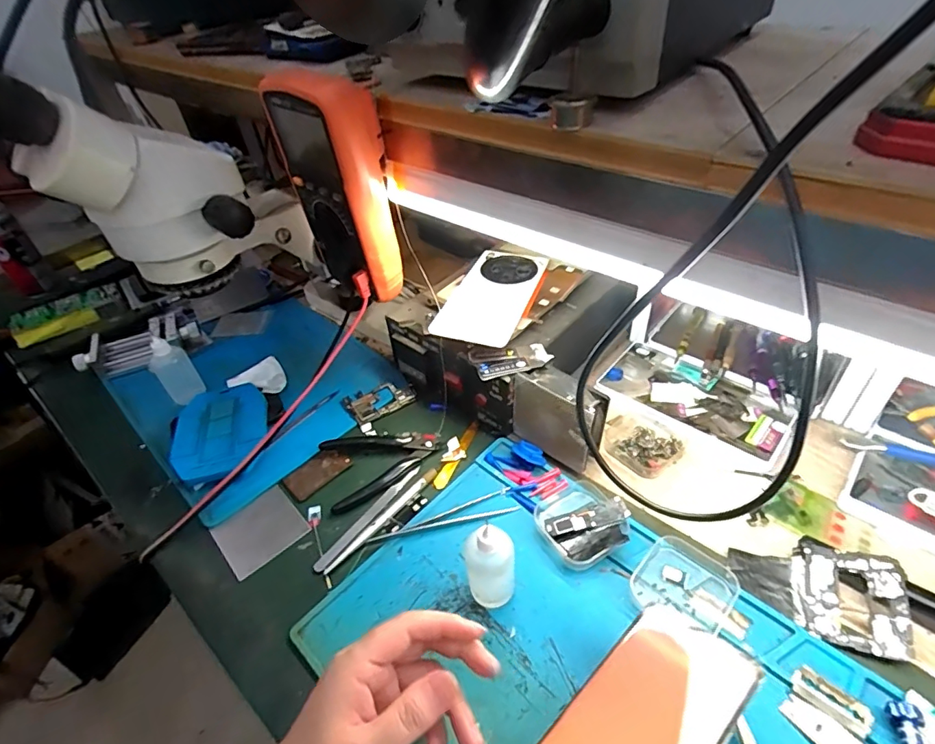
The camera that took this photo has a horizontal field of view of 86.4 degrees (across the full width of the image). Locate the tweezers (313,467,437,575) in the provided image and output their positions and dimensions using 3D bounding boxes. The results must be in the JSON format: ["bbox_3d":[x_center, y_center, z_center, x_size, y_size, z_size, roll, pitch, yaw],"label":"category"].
[{"bbox_3d":[-0.081,0.127,0.442,0.025,0.004,0.128,29,53,32],"label":"tweezers"}]

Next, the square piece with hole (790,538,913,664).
[{"bbox_3d":[0.271,0.161,0.354,0.067,0.004,0.070,8,57,33],"label":"square piece with hole"}]

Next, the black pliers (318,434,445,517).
[{"bbox_3d":[-0.086,0.081,0.485,0.115,0.015,0.073,-24,45,-18],"label":"black pliers"}]

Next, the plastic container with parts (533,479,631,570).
[{"bbox_3d":[0.095,0.123,0.414,0.066,0.019,0.066,-21,44,-15],"label":"plastic container with parts"}]

